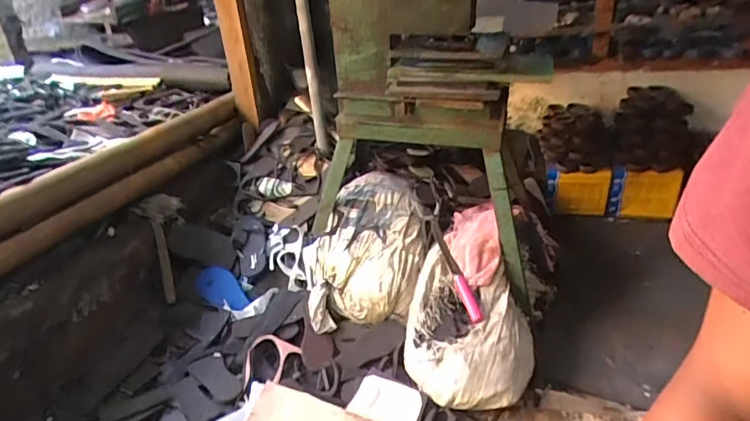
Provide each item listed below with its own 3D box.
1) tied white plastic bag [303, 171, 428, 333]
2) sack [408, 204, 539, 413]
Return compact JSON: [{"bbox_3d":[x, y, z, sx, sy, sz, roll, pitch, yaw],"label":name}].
[{"bbox_3d":[-0.034,0.114,1.545,0.390,0.263,0.455,-7,27,-3],"label":"tied white plastic bag"},{"bbox_3d":[0.283,0.264,1.363,0.333,0.266,0.535,3,28,16],"label":"sack"}]

